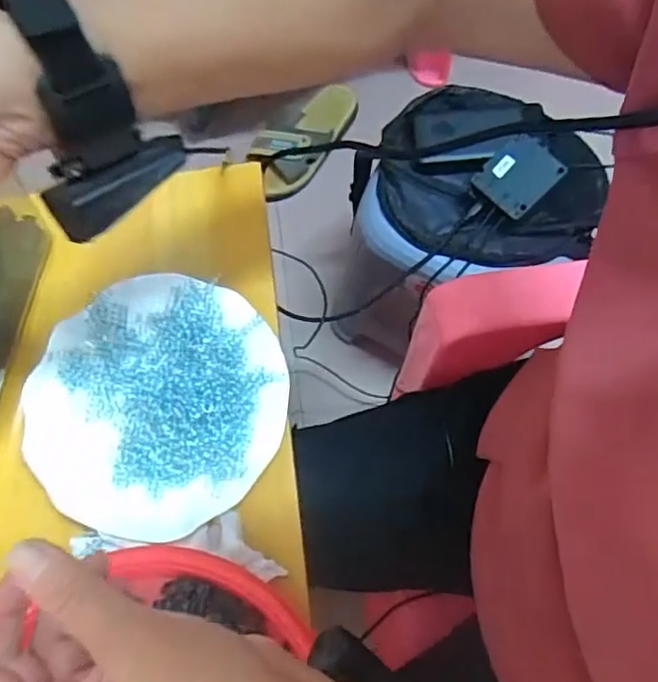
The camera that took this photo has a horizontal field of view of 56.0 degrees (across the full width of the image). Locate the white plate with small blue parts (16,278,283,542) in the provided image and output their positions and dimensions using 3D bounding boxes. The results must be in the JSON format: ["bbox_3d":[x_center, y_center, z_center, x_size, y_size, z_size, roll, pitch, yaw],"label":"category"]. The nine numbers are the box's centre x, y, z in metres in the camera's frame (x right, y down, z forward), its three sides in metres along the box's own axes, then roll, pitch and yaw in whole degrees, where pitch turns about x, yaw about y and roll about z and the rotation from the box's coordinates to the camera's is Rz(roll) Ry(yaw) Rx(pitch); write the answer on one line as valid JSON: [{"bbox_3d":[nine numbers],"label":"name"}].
[{"bbox_3d":[-0.122,0.043,0.444,0.180,0.019,0.180,-1,70,2],"label":"white plate with small blue parts"}]

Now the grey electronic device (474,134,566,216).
[{"bbox_3d":[0.209,-0.183,0.675,0.088,0.019,0.071,-39,73,-11],"label":"grey electronic device"}]

